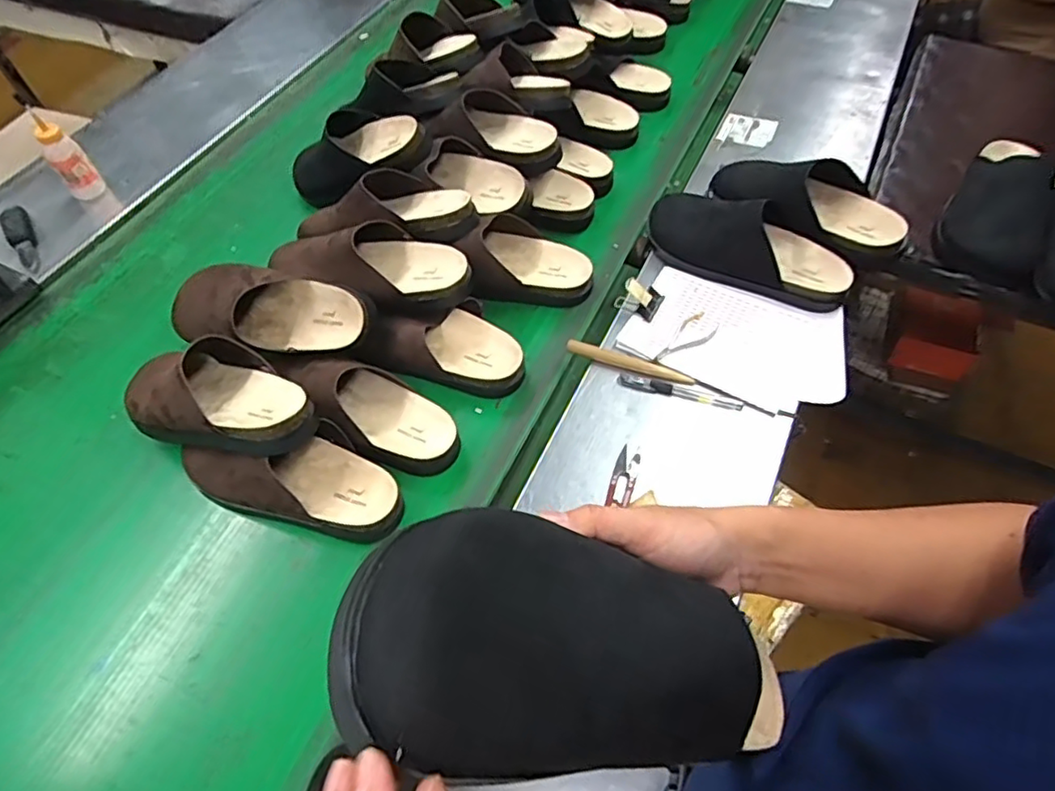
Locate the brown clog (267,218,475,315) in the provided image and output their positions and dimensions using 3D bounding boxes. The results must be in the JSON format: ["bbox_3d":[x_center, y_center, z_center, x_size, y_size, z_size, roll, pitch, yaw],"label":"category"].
[{"bbox_3d":[-0.213,-0.162,0.805,0.270,0.080,0.112,-1,56,1],"label":"brown clog"}]

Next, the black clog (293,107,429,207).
[{"bbox_3d":[-0.269,-0.360,0.922,0.258,0.098,0.098,-6,48,34],"label":"black clog"}]

